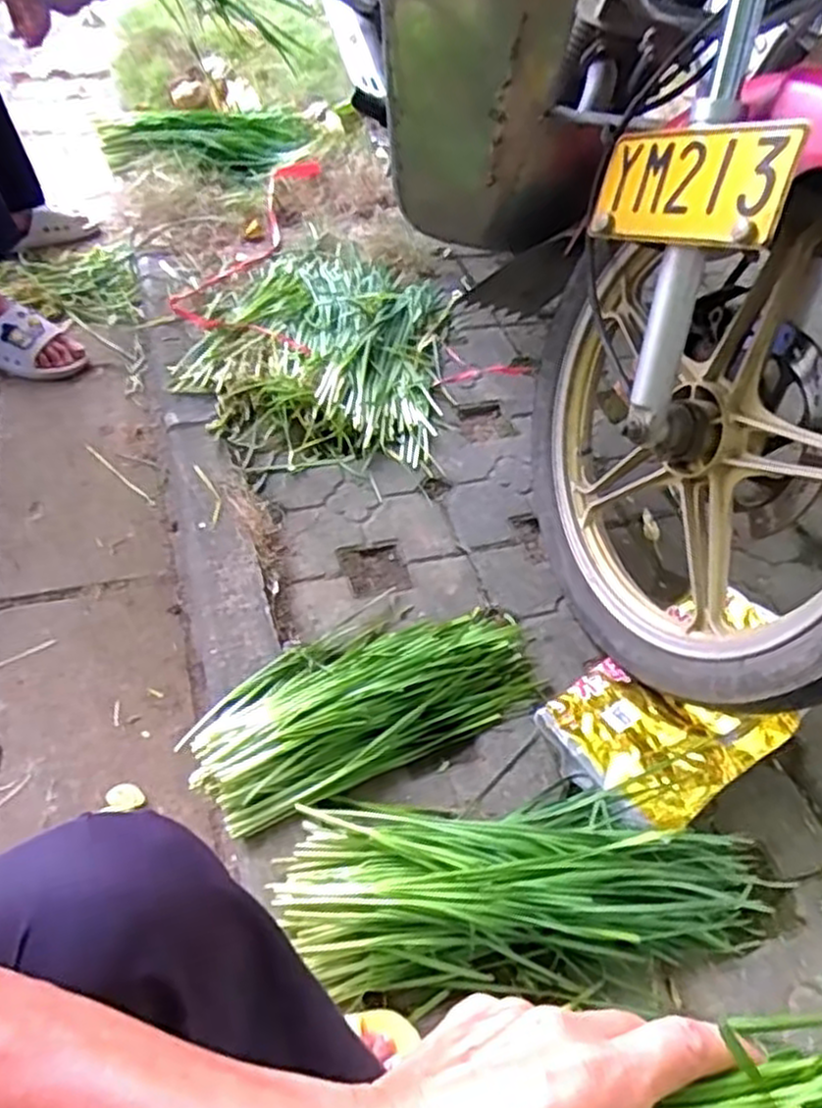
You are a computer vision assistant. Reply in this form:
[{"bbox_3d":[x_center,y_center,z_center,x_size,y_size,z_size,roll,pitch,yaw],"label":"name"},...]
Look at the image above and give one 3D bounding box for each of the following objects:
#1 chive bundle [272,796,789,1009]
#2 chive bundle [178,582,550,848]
[{"bbox_3d":[0.116,0.310,0.718,0.468,0.066,0.183,-2,50,-8],"label":"chive bundle"},{"bbox_3d":[-0.052,0.148,0.852,0.393,0.058,0.191,-22,55,-23],"label":"chive bundle"}]

